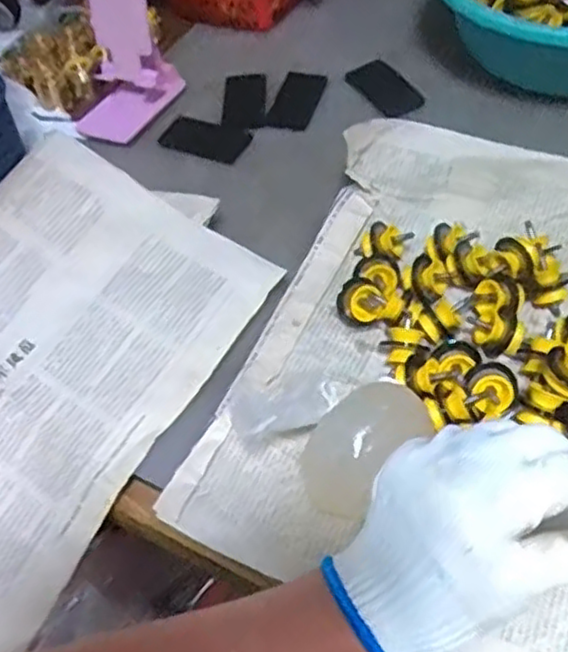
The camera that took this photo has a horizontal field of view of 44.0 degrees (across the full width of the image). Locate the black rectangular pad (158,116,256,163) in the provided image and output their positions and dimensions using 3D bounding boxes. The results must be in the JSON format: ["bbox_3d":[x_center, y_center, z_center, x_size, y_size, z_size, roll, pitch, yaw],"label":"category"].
[{"bbox_3d":[-0.073,-0.173,0.645,0.082,0.005,0.045,19,57,20],"label":"black rectangular pad"}]

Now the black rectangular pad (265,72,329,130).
[{"bbox_3d":[0.013,-0.218,0.677,0.042,0.006,0.087,9,54,14],"label":"black rectangular pad"}]

